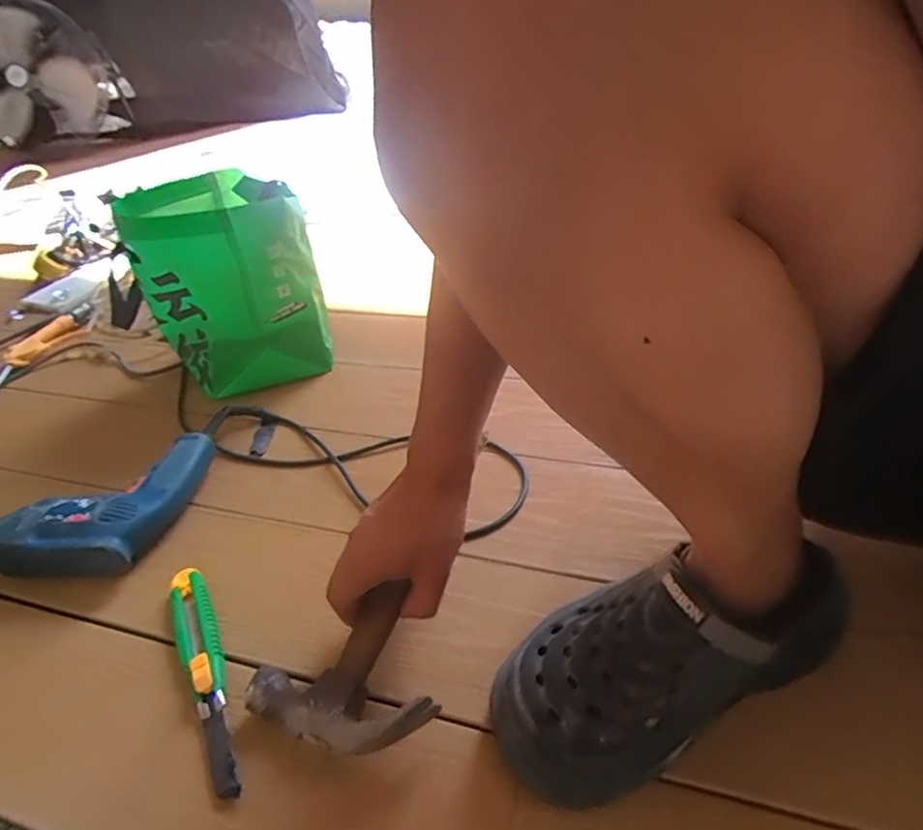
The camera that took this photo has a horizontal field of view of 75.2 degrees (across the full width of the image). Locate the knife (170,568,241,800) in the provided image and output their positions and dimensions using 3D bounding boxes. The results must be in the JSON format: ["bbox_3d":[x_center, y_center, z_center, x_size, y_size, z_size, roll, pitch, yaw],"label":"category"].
[{"bbox_3d":[-0.219,0.212,0.504,0.033,0.023,0.215,-21,41,-18],"label":"knife"}]

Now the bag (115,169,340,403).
[{"bbox_3d":[-0.333,-0.198,0.865,0.211,0.247,0.264,-19,40,-16],"label":"bag"}]

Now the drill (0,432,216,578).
[{"bbox_3d":[-0.417,0.093,0.658,0.229,0.066,0.186,1,39,9],"label":"drill"}]

